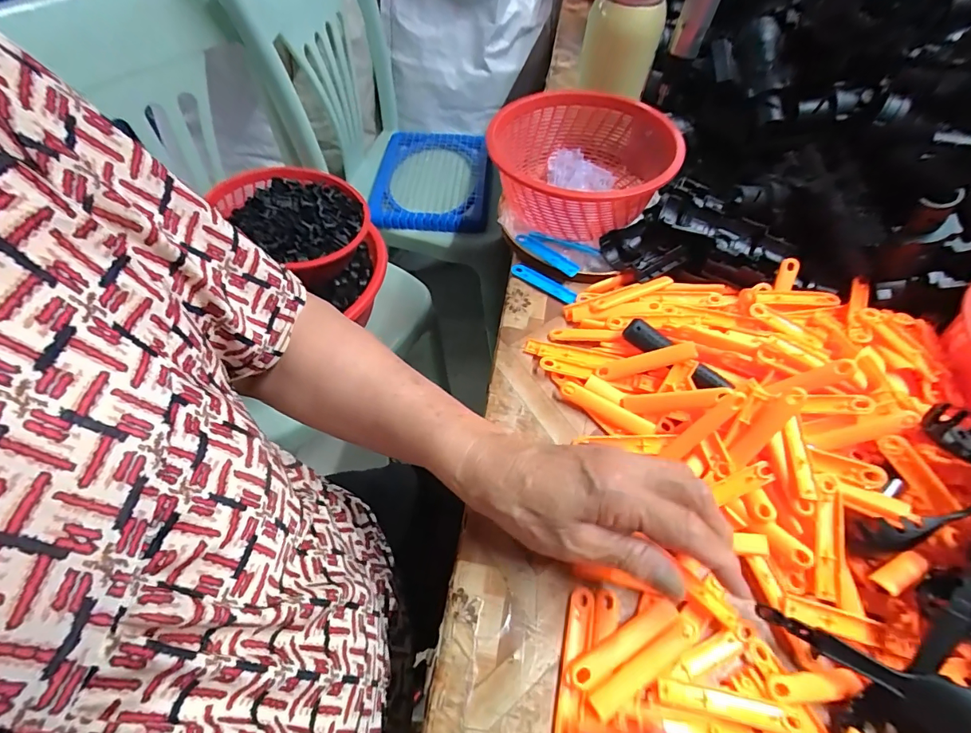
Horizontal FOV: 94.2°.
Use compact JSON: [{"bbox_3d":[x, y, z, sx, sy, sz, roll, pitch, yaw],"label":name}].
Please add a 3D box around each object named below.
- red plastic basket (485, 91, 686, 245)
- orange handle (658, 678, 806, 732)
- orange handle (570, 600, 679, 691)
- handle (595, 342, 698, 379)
[{"bbox_3d":[0.095,-0.201,0.457,0.176,0.073,0.180,14,57,8],"label":"red plastic basket"},{"bbox_3d":[0.132,0.186,0.246,0.073,0.008,0.013,11,57,6],"label":"orange handle"},{"bbox_3d":[0.083,0.163,0.265,0.075,0.009,0.014,-25,60,-17],"label":"orange handle"},{"bbox_3d":[0.126,-0.004,0.357,0.075,0.009,0.013,-16,52,25],"label":"handle"}]

